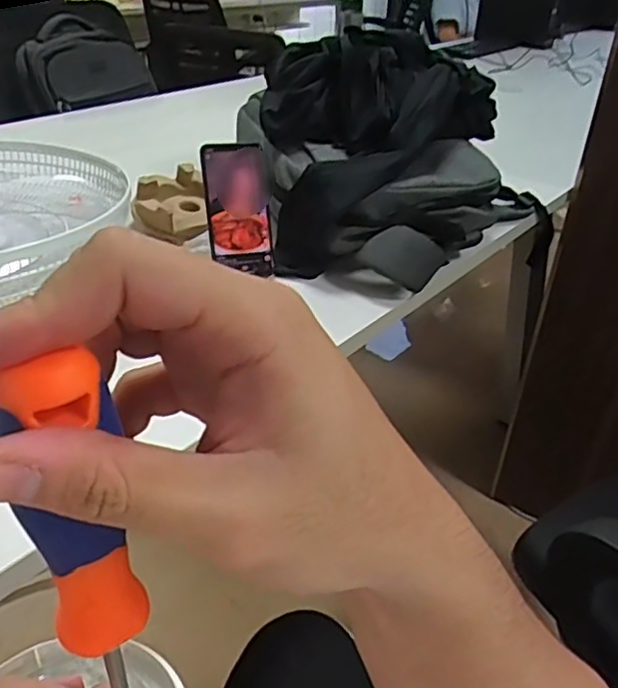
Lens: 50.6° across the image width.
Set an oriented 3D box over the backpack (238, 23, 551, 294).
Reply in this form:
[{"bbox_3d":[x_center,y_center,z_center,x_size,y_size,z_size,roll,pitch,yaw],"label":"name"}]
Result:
[{"bbox_3d":[0.096,-0.270,0.903,0.341,0.225,0.404,-3,33,-9],"label":"backpack"}]

